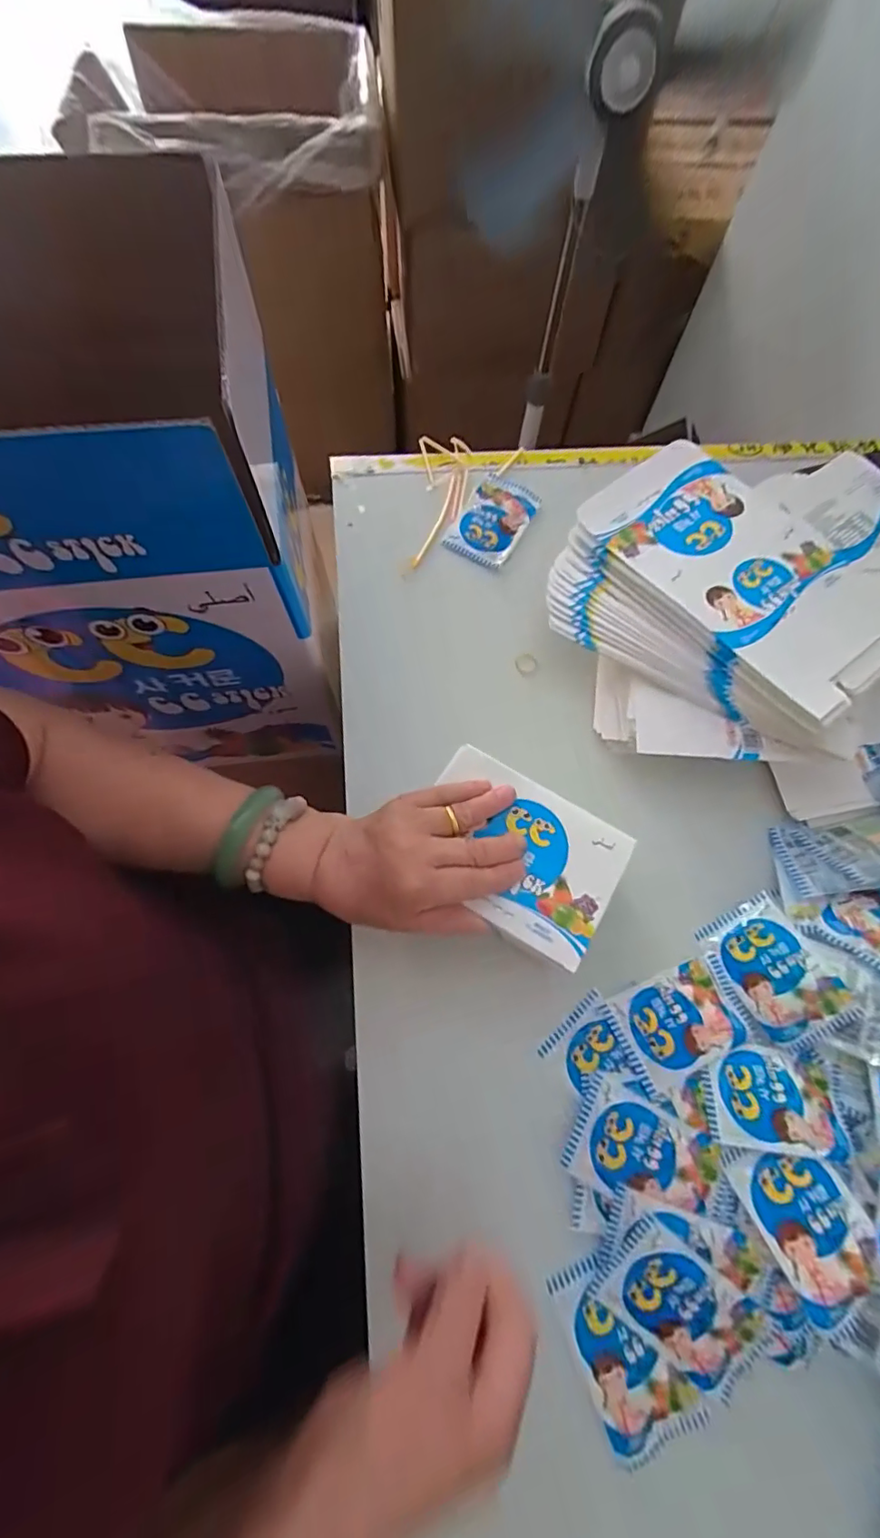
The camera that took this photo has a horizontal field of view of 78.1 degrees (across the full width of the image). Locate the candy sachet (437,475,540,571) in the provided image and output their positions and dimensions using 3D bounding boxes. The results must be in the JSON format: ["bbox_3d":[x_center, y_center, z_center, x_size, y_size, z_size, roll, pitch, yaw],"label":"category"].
[{"bbox_3d":[0.056,-0.255,0.551,0.062,0.009,0.103,29,73,8],"label":"candy sachet"}]

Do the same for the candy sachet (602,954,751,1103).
[{"bbox_3d":[0.175,0.187,0.401,0.091,0.012,0.064,-18,60,-13],"label":"candy sachet"}]

